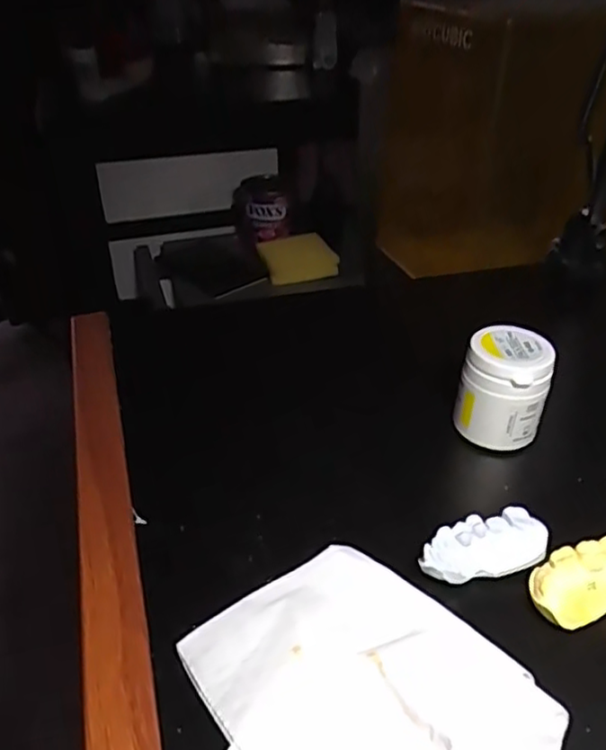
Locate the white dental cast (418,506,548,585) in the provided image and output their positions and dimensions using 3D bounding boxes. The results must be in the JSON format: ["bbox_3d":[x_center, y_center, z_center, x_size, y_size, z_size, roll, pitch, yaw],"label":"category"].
[{"bbox_3d":[0.076,0.073,0.273,0.057,0.014,0.022,-9,36,-17],"label":"white dental cast"}]

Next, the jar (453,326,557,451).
[{"bbox_3d":[0.106,0.007,0.343,0.043,0.050,0.041,2,35,-1],"label":"jar"}]

